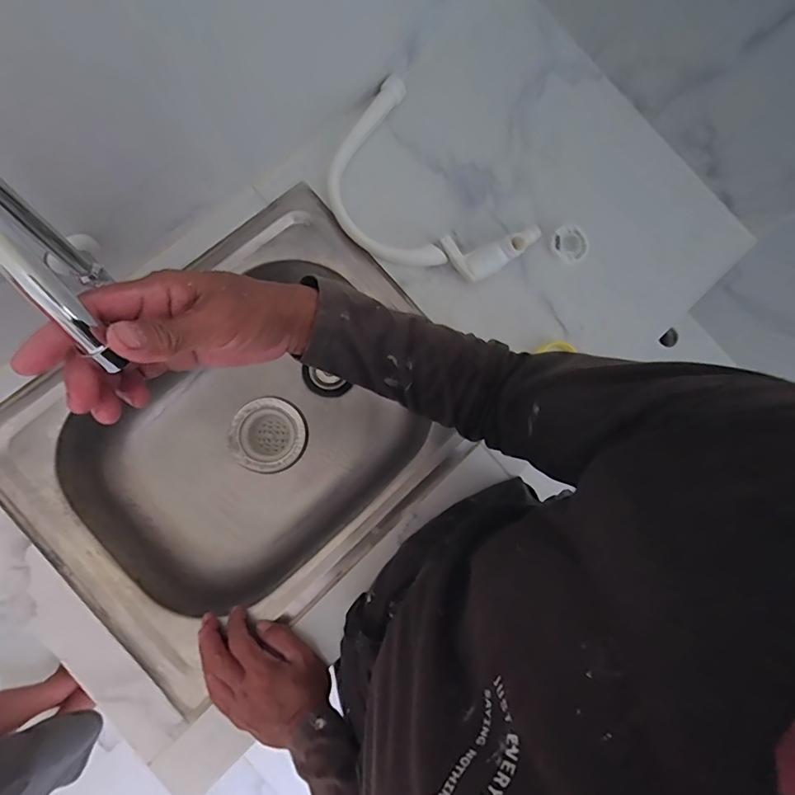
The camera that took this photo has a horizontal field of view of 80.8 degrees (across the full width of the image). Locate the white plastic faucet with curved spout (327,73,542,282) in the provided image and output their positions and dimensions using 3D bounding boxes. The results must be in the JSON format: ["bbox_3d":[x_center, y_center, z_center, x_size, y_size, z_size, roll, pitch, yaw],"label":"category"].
[{"bbox_3d":[0.028,-0.255,0.604,0.285,0.046,0.190,44,81,8],"label":"white plastic faucet with curved spout"}]

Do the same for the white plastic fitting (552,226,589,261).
[{"bbox_3d":[0.238,-0.212,0.641,0.048,0.008,0.046,0,78,-1],"label":"white plastic fitting"}]

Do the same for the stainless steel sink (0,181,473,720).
[{"bbox_3d":[-0.175,0.050,0.619,0.502,0.172,0.383,-42,82,-9],"label":"stainless steel sink"}]

